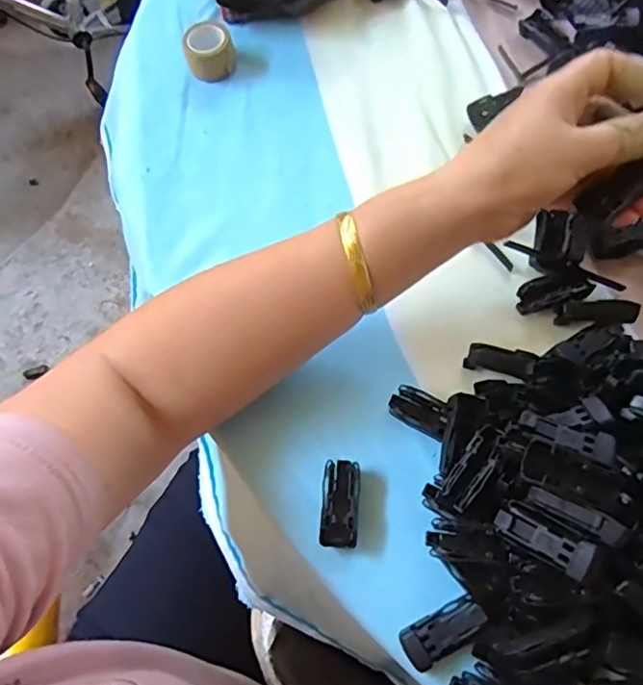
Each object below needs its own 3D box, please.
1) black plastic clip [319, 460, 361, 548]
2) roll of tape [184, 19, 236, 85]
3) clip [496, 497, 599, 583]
[{"bbox_3d":[0.011,0.090,0.323,0.020,0.013,0.047,4,68,3],"label":"black plastic clip"},{"bbox_3d":[-0.088,-0.228,0.449,0.036,0.027,0.038,-1,68,1],"label":"roll of tape"},{"bbox_3d":[0.105,0.092,0.271,0.043,0.010,0.019,25,67,32],"label":"clip"}]

